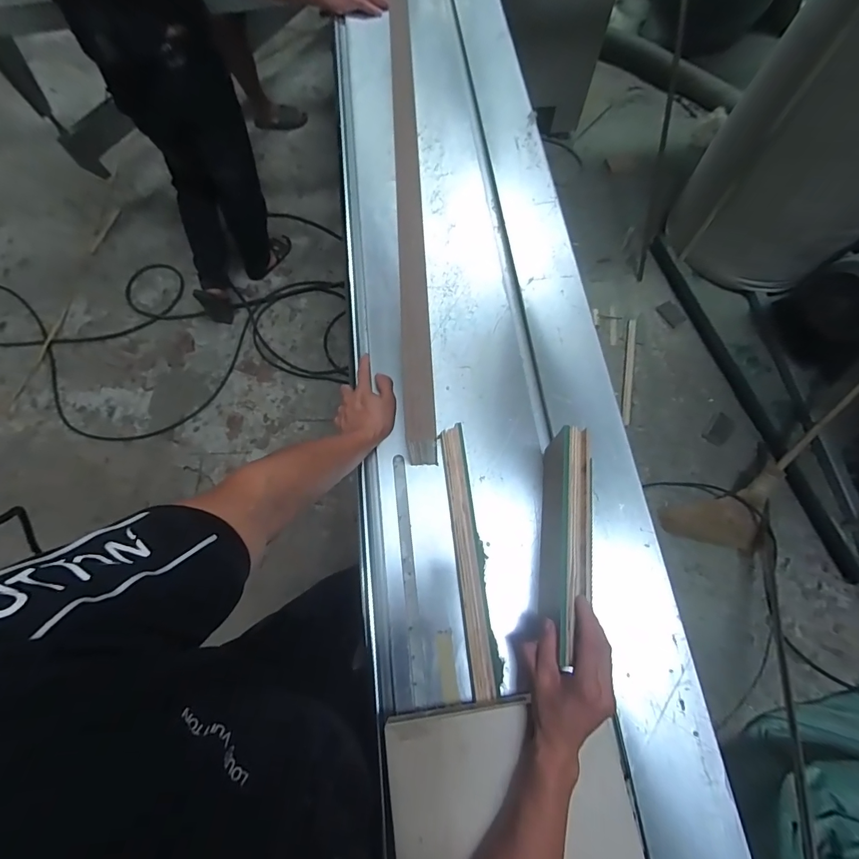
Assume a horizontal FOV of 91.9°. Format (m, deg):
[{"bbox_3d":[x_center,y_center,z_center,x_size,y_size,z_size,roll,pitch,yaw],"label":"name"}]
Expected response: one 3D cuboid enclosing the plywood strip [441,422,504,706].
[{"bbox_3d":[0.055,0.165,0.571,0.040,0.019,0.347,-6,73,-2],"label":"plywood strip"}]

